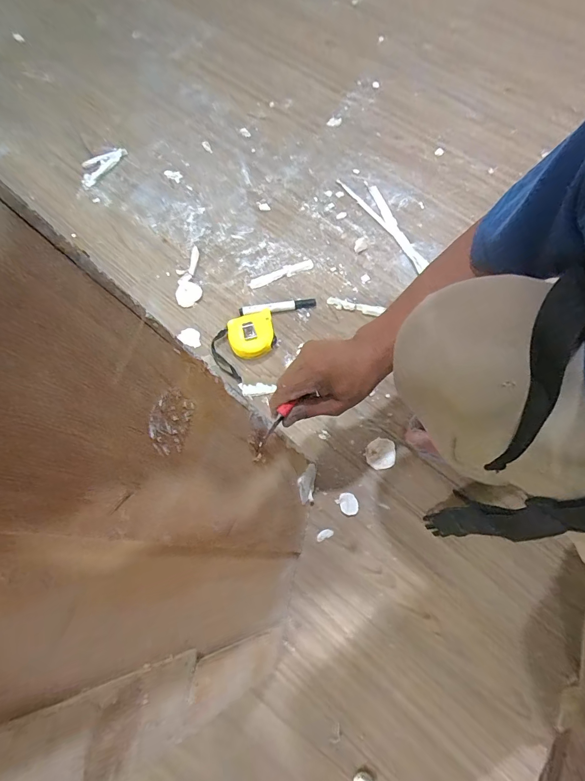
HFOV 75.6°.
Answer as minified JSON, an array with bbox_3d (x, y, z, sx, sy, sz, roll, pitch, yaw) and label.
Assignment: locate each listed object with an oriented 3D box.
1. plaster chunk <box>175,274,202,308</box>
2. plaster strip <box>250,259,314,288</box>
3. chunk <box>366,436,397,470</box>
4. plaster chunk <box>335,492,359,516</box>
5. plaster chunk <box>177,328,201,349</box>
[{"bbox_3d":[-0.199,-0.187,0.710,0.051,0.007,0.057,-40,75,-14],"label":"plaster chunk"},{"bbox_3d":[-0.022,-0.226,0.728,0.130,0.008,0.023,-21,71,-8],"label":"plaster strip"},{"bbox_3d":[0.141,0.099,0.599,0.046,0.004,0.048,0,69,-1],"label":"chunk"},{"bbox_3d":[0.085,0.172,0.573,0.028,0.005,0.033,-36,74,-13],"label":"plaster chunk"},{"bbox_3d":[-0.183,-0.095,0.678,0.040,0.010,0.033,38,73,12],"label":"plaster chunk"}]

